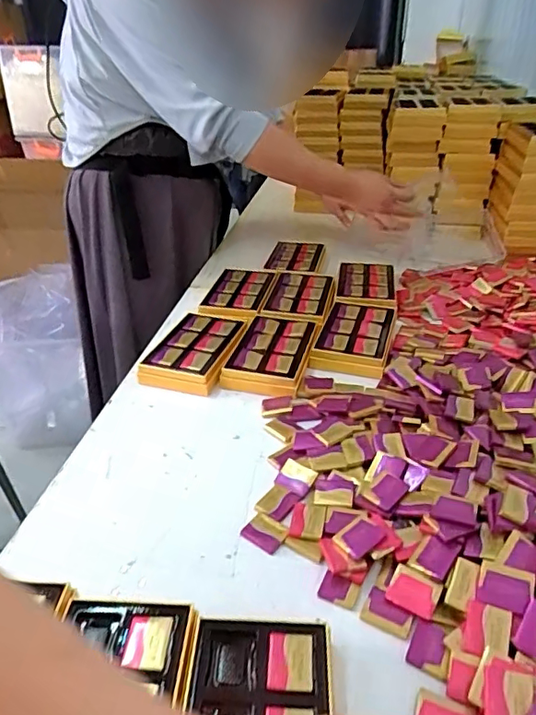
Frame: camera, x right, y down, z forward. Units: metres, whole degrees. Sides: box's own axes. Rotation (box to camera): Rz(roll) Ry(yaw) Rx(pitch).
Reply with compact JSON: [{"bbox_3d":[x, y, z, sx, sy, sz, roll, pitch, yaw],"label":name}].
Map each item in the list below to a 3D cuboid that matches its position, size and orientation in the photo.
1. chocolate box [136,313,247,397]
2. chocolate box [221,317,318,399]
[{"bbox_3d":[-0.102,-0.008,0.766,0.112,0.034,0.167,9,33,15],"label":"chocolate box"},{"bbox_3d":[0.008,-0.008,0.758,0.107,0.037,0.168,8,33,12],"label":"chocolate box"}]

